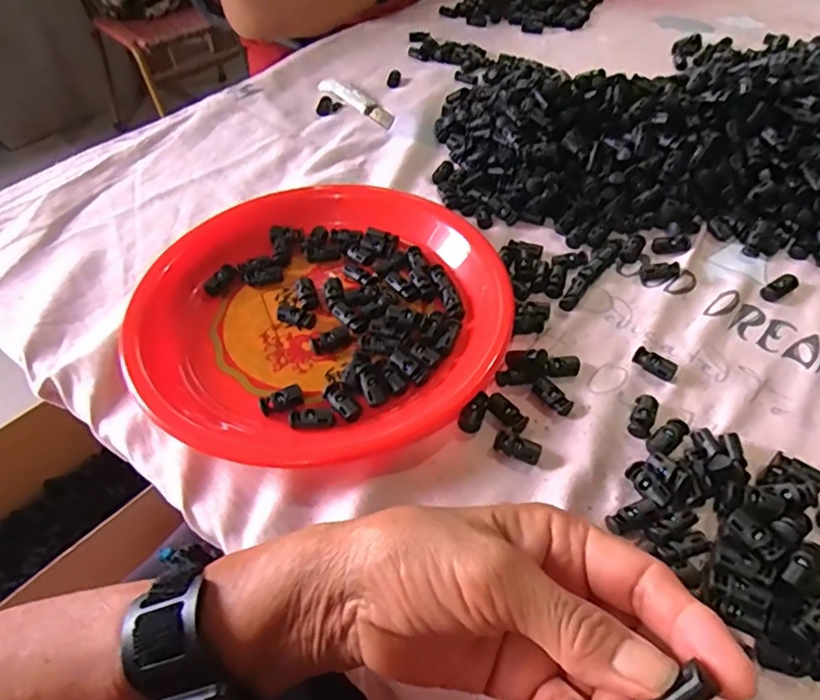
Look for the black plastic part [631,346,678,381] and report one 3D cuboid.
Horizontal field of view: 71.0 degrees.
[{"bbox_3d":[0.160,0.009,0.376,0.027,0.010,0.014,29,58,24],"label":"black plastic part"}]

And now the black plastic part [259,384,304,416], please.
[{"bbox_3d":[-0.081,0.032,0.361,0.027,0.010,0.012,-19,52,-11],"label":"black plastic part"}]

